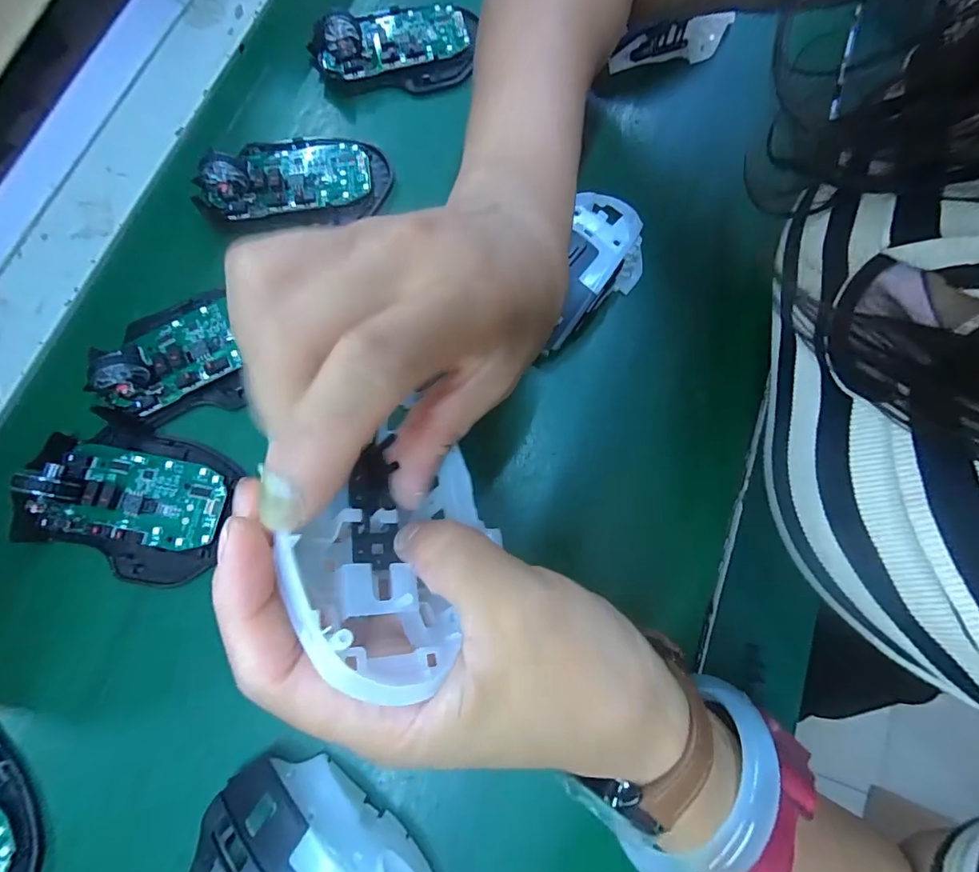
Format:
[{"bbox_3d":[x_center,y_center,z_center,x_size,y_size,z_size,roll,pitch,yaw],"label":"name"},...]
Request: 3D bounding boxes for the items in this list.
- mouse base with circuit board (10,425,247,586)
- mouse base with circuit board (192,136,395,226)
[{"bbox_3d":[-0.191,0.033,0.254,0.112,0.030,0.075,17,77,2],"label":"mouse base with circuit board"},{"bbox_3d":[-0.123,-0.167,0.299,0.116,0.026,0.058,-5,77,-3],"label":"mouse base with circuit board"}]

